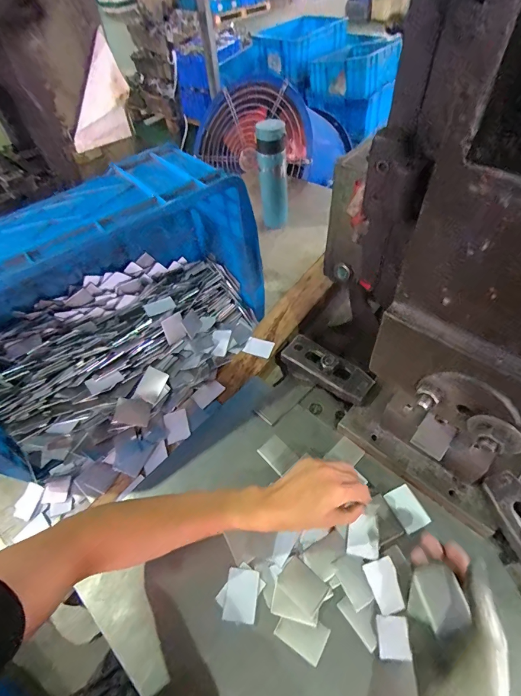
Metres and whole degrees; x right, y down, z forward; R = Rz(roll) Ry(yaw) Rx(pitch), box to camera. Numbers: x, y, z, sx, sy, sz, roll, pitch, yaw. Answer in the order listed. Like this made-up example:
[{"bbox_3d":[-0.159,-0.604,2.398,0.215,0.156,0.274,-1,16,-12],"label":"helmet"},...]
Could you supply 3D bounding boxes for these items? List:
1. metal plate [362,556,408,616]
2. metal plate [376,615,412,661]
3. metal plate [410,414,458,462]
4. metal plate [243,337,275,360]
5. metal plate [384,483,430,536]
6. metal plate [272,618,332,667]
[{"bbox_3d":[0.134,0.253,0.382,0.031,0.004,0.046,-16,51,-7],"label":"metal plate"},{"bbox_3d":[0.131,0.288,0.356,0.027,0.004,0.034,1,51,6],"label":"metal plate"},{"bbox_3d":[0.198,0.101,0.408,0.036,0.004,0.042,34,79,24],"label":"metal plate"},{"bbox_3d":[-0.002,-0.001,0.608,0.047,0.004,0.037,17,53,17],"label":"metal plate"},{"bbox_3d":[0.176,0.192,0.429,0.033,0.004,0.048,-22,52,-12],"label":"metal plate"},{"bbox_3d":[0.042,0.290,0.364,0.049,0.004,0.032,23,57,22],"label":"metal plate"}]

